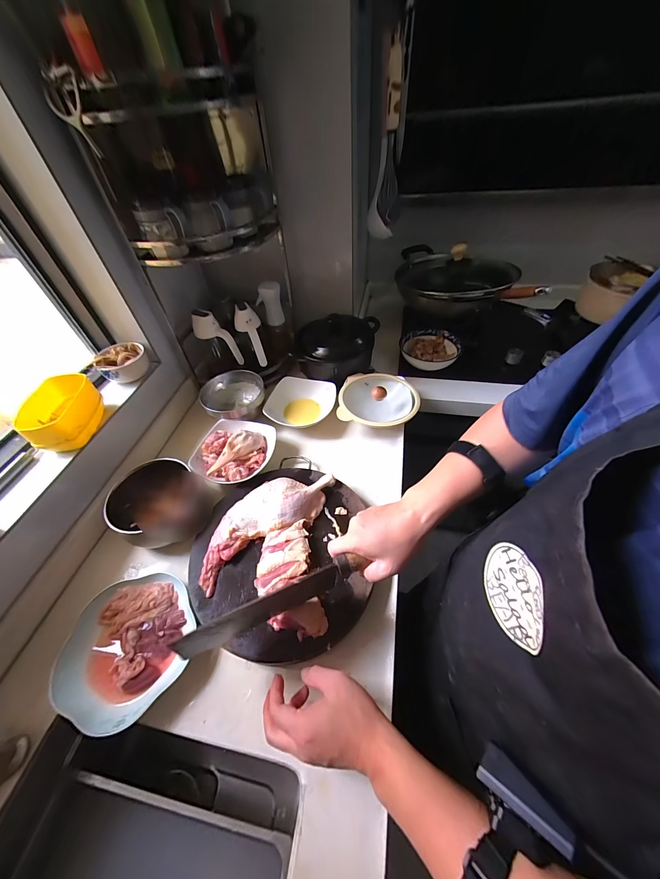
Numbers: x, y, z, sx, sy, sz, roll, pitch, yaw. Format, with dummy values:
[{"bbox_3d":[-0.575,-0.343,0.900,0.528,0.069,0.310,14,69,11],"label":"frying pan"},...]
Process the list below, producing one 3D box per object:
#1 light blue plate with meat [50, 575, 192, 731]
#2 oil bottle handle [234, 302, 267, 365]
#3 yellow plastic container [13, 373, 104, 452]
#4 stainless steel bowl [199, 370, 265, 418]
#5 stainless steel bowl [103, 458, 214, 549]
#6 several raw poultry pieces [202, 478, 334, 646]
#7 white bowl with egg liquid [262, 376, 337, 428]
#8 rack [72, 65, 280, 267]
[{"bbox_3d":[-0.304,0.314,0.470,0.186,0.042,0.188,-2,49,3],"label":"light blue plate with meat"},{"bbox_3d":[-0.198,-0.265,0.781,0.060,0.152,0.035,-22,19,-13],"label":"oil bottle handle"},{"bbox_3d":[-0.500,-0.047,0.567,0.092,0.074,0.136,-11,50,-5],"label":"yellow plastic container"},{"bbox_3d":[-0.240,-0.101,0.775,0.146,0.081,0.145,-2,49,3],"label":"stainless steel bowl"},{"bbox_3d":[-0.334,0.123,0.593,0.172,0.082,0.151,24,56,23],"label":"stainless steel bowl"},{"bbox_3d":[-0.105,0.174,0.523,0.203,0.045,0.255,0,50,5],"label":"several raw poultry pieces"},{"bbox_3d":[-0.077,-0.087,0.780,0.150,0.056,0.164,-2,49,3],"label":"white bowl with egg liquid"},{"bbox_3d":[-0.258,-0.504,0.579,0.284,0.236,0.190,-14,50,-7],"label":"rack"}]

